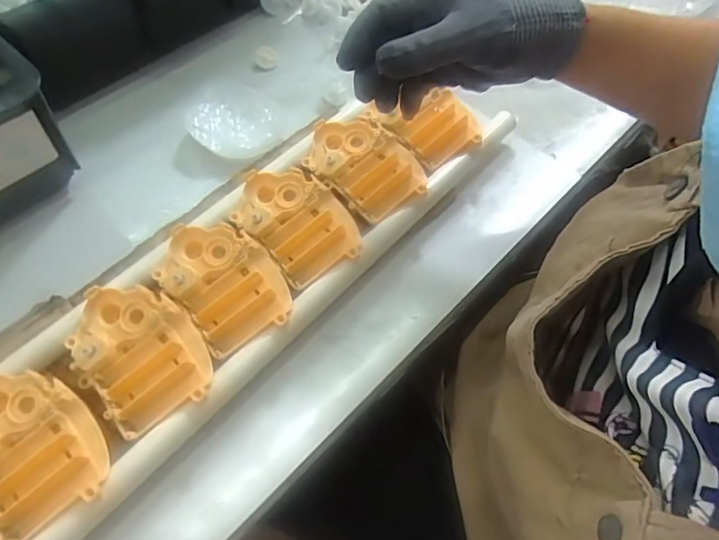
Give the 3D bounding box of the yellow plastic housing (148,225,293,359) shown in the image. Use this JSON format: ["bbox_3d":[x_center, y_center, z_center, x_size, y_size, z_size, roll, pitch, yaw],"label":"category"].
[{"bbox_3d":[-0.097,0.005,0.388,0.066,0.021,0.103,-36,67,-21],"label":"yellow plastic housing"}]

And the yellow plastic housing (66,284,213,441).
[{"bbox_3d":[-0.145,0.049,0.358,0.071,0.020,0.103,-38,68,-22],"label":"yellow plastic housing"}]

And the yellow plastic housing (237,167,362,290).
[{"bbox_3d":[-0.047,-0.040,0.415,0.068,0.021,0.099,-37,67,-21],"label":"yellow plastic housing"}]

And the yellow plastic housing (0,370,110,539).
[{"bbox_3d":[-0.197,0.100,0.327,0.071,0.017,0.099,-31,65,-19],"label":"yellow plastic housing"}]

